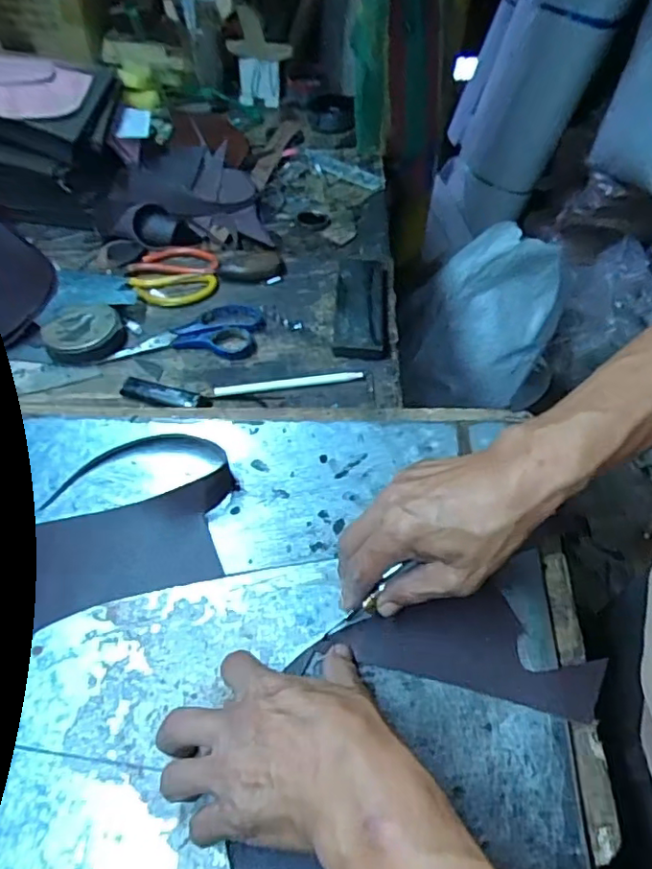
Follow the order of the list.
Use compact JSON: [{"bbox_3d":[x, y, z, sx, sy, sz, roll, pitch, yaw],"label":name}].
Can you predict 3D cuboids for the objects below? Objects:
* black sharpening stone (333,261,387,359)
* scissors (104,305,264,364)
[{"bbox_3d":[0.039,-0.140,0.633,0.055,0.019,0.152,5,53,0],"label":"black sharpening stone"},{"bbox_3d":[-0.145,-0.103,0.608,0.160,0.008,0.073,-7,54,-9],"label":"scissors"}]

